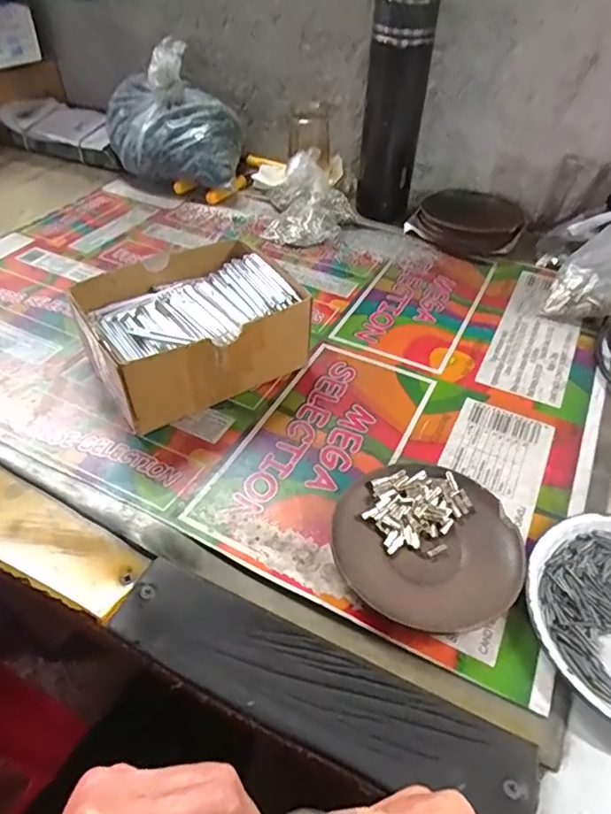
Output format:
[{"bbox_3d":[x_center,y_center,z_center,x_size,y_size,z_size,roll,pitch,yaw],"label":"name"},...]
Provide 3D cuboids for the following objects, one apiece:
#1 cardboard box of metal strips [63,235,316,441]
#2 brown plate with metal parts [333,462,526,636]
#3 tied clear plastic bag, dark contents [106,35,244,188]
[{"bbox_3d":[-0.093,-0.063,0.441,0.159,0.070,0.124,-29,54,-27],"label":"cardboard box of metal strips"},{"bbox_3d":[0.076,0.086,0.340,0.110,0.016,0.111,1,46,-2],"label":"brown plate with metal parts"},{"bbox_3d":[-0.170,-0.363,0.687,0.168,0.141,0.156,-2,46,-5],"label":"tied clear plastic bag, dark contents"}]

